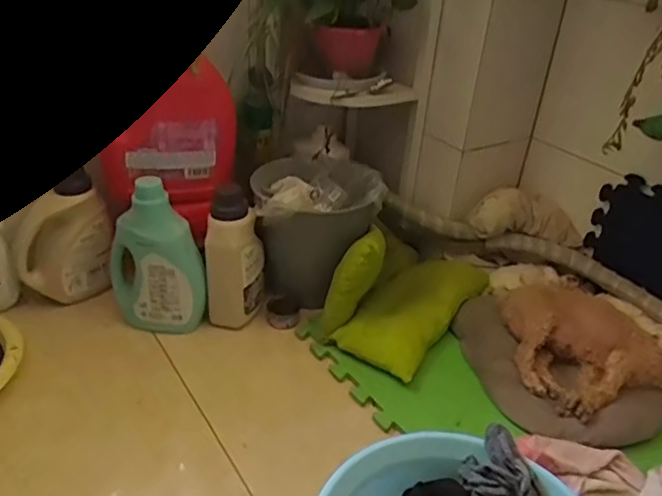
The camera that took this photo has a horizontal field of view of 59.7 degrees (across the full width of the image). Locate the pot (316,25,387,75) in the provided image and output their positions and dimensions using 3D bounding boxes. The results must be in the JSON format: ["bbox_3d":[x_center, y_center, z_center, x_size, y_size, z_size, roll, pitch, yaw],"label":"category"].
[{"bbox_3d":[0.044,-0.423,1.203,0.119,0.091,0.140,10,32,7],"label":"pot"}]

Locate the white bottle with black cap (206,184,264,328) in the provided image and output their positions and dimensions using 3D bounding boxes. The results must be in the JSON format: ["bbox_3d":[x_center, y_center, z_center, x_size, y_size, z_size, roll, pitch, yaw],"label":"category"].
[{"bbox_3d":[-0.181,0.019,1.091,0.094,0.268,0.100,4,32,-1],"label":"white bottle with black cap"}]

